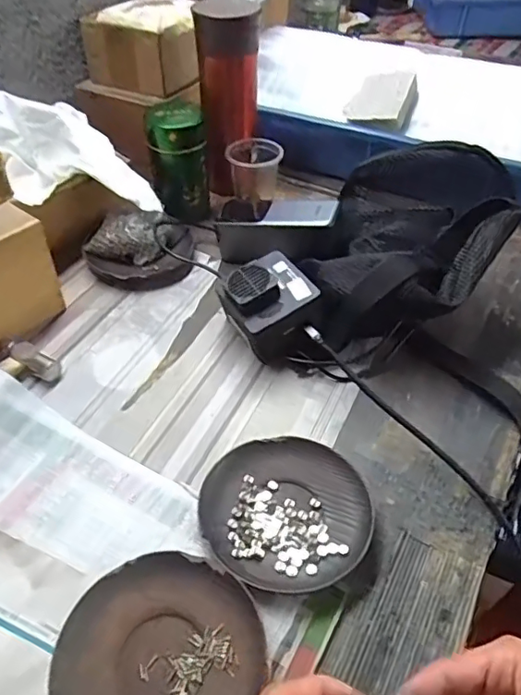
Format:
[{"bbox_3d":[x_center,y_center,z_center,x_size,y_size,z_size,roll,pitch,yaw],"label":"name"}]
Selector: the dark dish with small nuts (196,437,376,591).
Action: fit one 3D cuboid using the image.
[{"bbox_3d":[0.018,0.114,0.377,0.116,0.014,0.107,1,45,-1],"label":"dark dish with small nuts"}]

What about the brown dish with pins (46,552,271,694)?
[{"bbox_3d":[-0.058,0.177,0.307,0.112,0.014,0.114,1,45,-1],"label":"brown dish with pins"}]

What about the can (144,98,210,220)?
[{"bbox_3d":[-0.095,-0.214,0.628,0.064,0.133,0.064,-4,45,-5],"label":"can"}]

